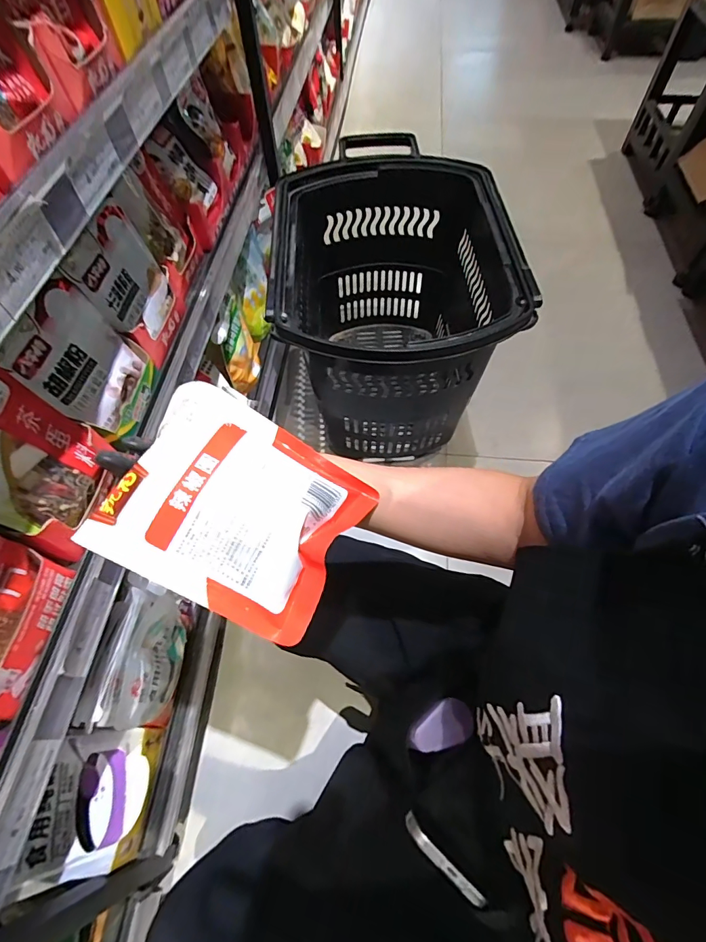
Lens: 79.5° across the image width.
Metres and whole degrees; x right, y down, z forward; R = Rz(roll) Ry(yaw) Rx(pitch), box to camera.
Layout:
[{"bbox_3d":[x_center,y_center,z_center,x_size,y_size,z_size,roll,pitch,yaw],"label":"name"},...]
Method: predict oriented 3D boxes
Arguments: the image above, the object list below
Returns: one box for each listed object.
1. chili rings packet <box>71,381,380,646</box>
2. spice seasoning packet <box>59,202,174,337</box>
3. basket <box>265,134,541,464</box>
[{"bbox_3d":[-0.085,0.025,0.315,0.168,0.020,0.144,29,70,-4],"label":"chili rings packet"},{"bbox_3d":[-0.288,-0.247,0.543,0.006,0.140,0.132,1,66,17],"label":"spice seasoning packet"},{"bbox_3d":[0.071,-0.292,0.840,0.386,0.363,0.519,-3,60,0],"label":"basket"}]

